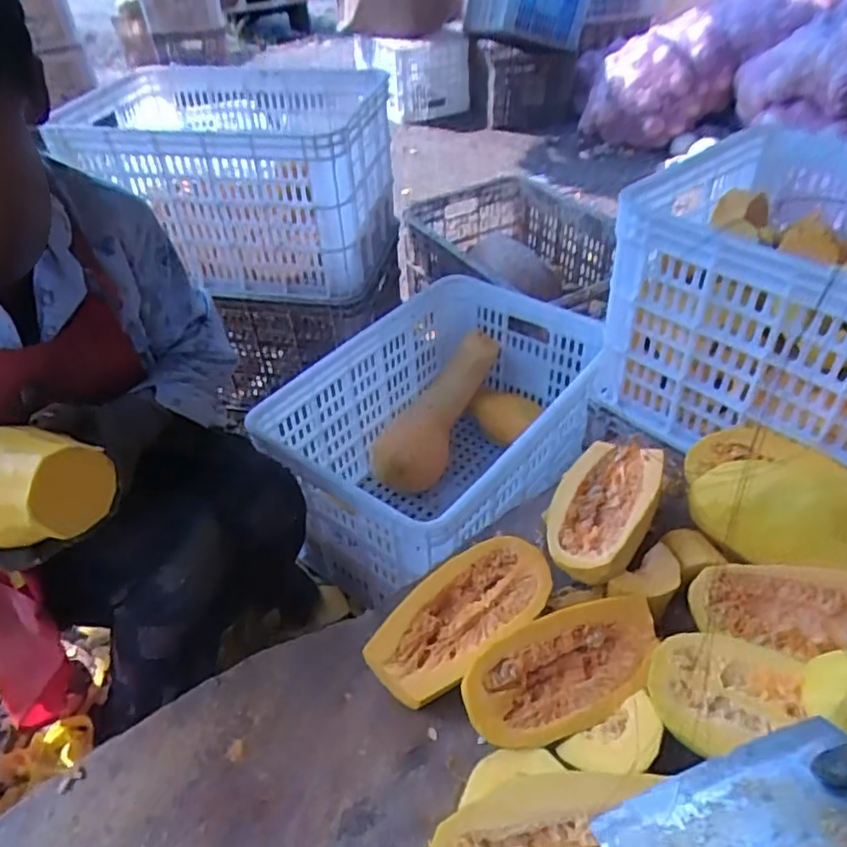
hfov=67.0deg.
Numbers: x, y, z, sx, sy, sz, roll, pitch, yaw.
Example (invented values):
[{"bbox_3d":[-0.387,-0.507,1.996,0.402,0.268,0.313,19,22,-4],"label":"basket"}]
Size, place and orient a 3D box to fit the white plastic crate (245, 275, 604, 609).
[{"bbox_3d":[0.047,0.028,1.109,0.389,0.289,0.582,23,48,25],"label":"white plastic crate"}]

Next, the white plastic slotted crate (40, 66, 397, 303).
[{"bbox_3d":[-0.358,-0.431,1.201,0.526,0.324,0.397,3,43,6],"label":"white plastic slotted crate"}]

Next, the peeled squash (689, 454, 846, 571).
[{"bbox_3d":[0.387,0.092,0.664,0.197,0.054,0.121,10,42,15],"label":"peeled squash"}]

